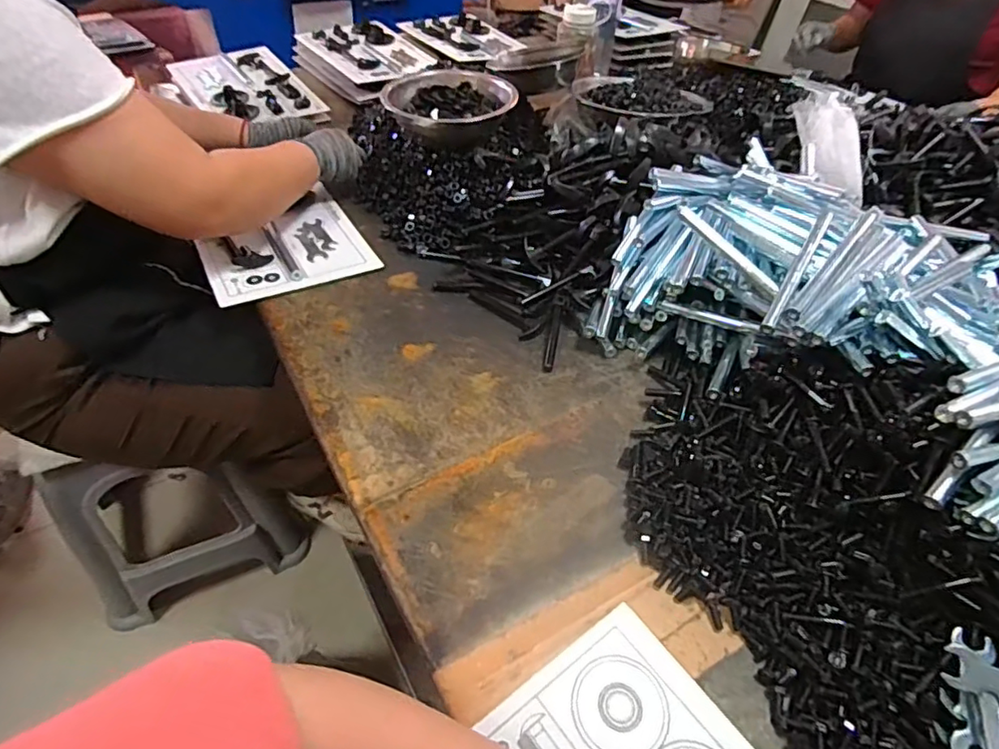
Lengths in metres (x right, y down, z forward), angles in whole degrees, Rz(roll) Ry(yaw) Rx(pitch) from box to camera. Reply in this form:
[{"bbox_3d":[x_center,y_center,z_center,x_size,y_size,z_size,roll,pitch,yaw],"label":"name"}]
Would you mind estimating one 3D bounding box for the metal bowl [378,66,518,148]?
[{"bbox_3d":[-0.076,-0.444,0.943,0.197,0.060,0.197,2,45,-2],"label":"metal bowl"}]

